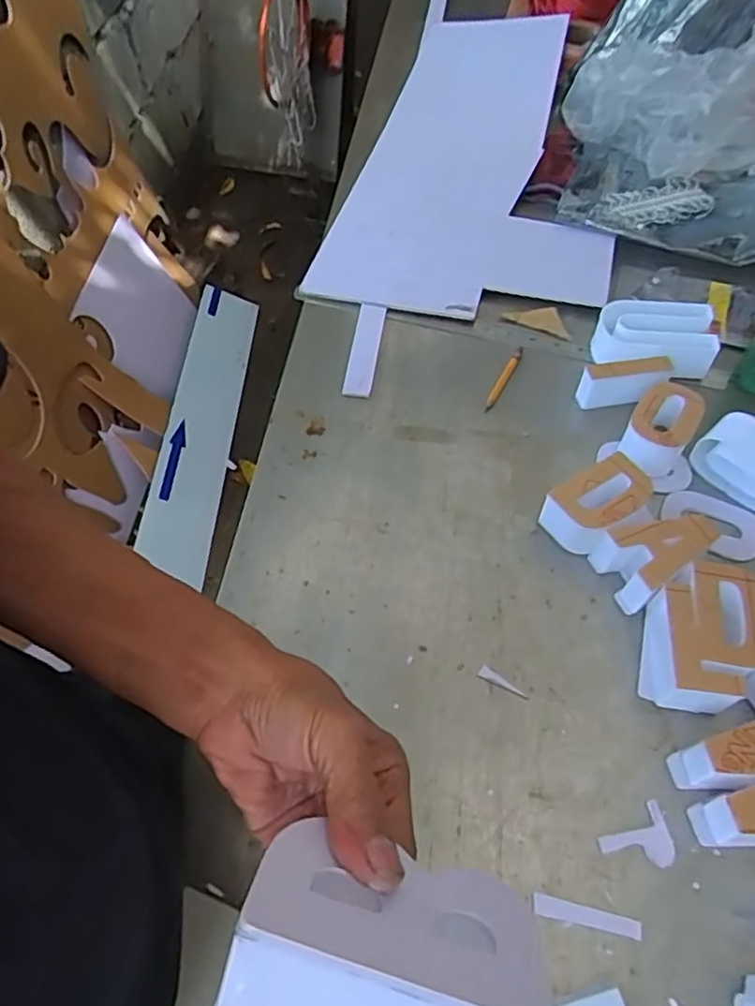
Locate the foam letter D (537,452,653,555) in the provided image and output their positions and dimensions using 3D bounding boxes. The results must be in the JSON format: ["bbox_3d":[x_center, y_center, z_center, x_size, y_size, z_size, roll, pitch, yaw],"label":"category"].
[{"bbox_3d":[0.186,0.002,0.561,0.086,0.042,0.052,-32,62,-19],"label":"foam letter D"}]

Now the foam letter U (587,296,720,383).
[{"bbox_3d":[0.281,-0.168,0.671,0.116,0.044,0.067,15,58,11],"label":"foam letter U"}]

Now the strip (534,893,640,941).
[{"bbox_3d":[0.132,0.261,0.417,0.066,0.004,0.011,10,57,8],"label":"strip"}]

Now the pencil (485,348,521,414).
[{"bbox_3d":[0.128,-0.126,0.673,0.010,0.004,0.090,24,60,16],"label":"pencil"}]

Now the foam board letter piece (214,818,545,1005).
[{"bbox_3d":[0.003,0.167,0.249,0.107,0.047,0.062,18,17,4],"label":"foam board letter piece"}]

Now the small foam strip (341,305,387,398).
[{"bbox_3d":[-0.013,-0.161,0.694,0.029,0.012,0.123,7,57,5],"label":"small foam strip"}]

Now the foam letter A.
[{"bbox_3d":[0.223,0.039,0.539,0.087,0.044,0.059,-29,61,-17],"label":"foam letter A"}]

